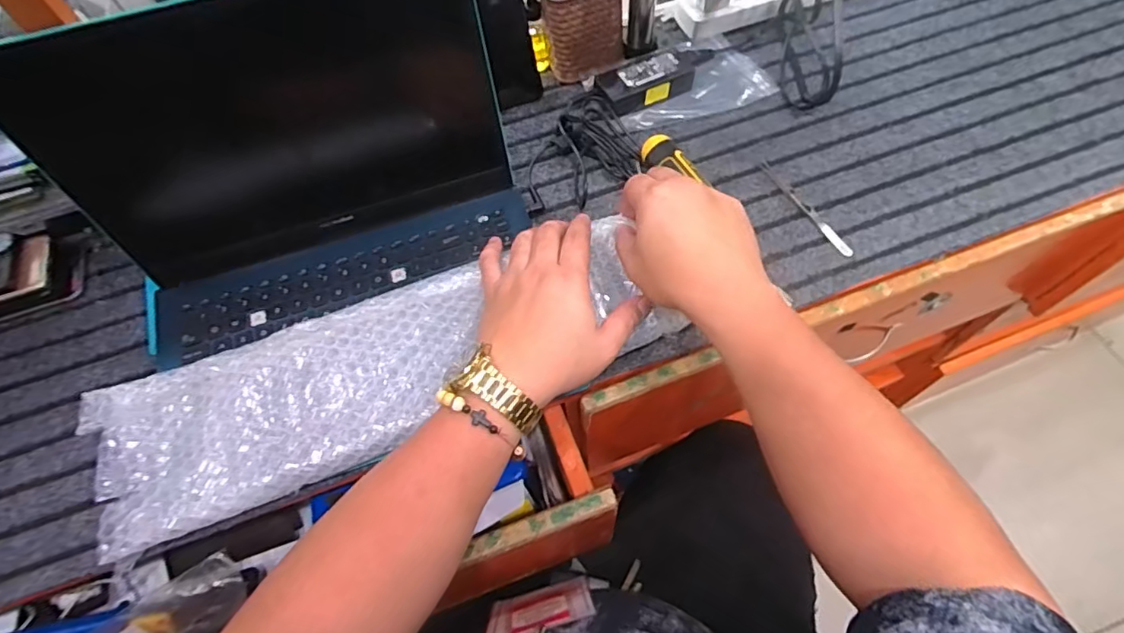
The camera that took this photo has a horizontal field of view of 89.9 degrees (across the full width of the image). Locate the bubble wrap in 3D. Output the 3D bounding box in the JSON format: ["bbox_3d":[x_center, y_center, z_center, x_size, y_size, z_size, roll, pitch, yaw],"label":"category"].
[{"bbox_3d":[-0.158,0.042,0.479,0.454,0.043,0.138,-24,62,-7],"label":"bubble wrap"}]

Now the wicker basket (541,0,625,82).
[{"bbox_3d":[0.024,-0.339,0.648,0.096,0.102,0.067,-9,61,-1],"label":"wicker basket"}]

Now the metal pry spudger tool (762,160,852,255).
[{"bbox_3d":[0.246,-0.113,0.573,0.012,0.004,0.137,-27,63,-11],"label":"metal pry spudger tool"}]

